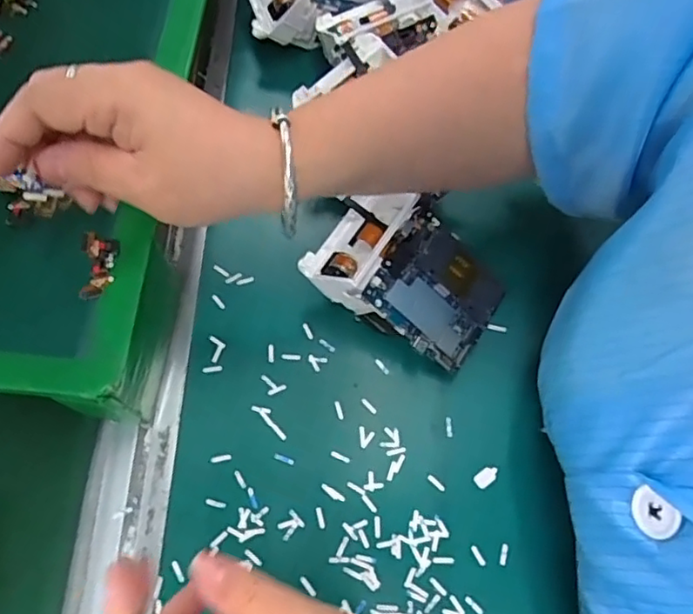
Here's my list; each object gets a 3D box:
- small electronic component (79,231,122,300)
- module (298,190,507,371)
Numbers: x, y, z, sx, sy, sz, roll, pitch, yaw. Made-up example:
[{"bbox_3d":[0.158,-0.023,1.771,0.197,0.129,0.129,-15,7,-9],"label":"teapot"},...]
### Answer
[{"bbox_3d":[-0.125,-0.022,0.309,0.019,0.004,0.036,-6,69,-4],"label":"small electronic component"},{"bbox_3d":[0.037,-0.018,0.383,0.117,0.051,0.080,35,71,11],"label":"module"}]

